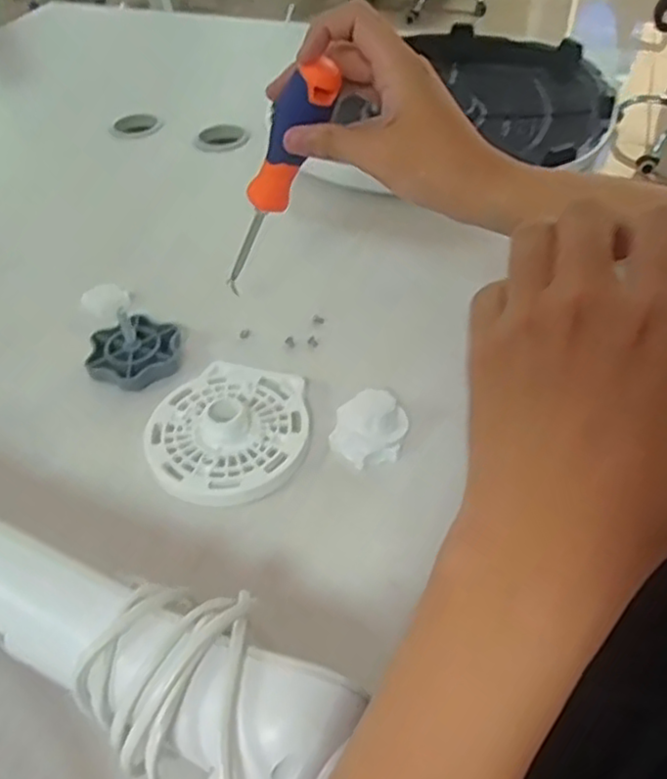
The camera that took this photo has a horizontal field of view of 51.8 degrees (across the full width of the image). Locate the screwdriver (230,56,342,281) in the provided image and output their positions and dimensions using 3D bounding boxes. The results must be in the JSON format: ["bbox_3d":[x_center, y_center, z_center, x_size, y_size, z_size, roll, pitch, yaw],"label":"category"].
[{"bbox_3d":[-0.039,-0.138,0.450,0.029,0.159,0.021,24,46,-11],"label":"screwdriver"}]

